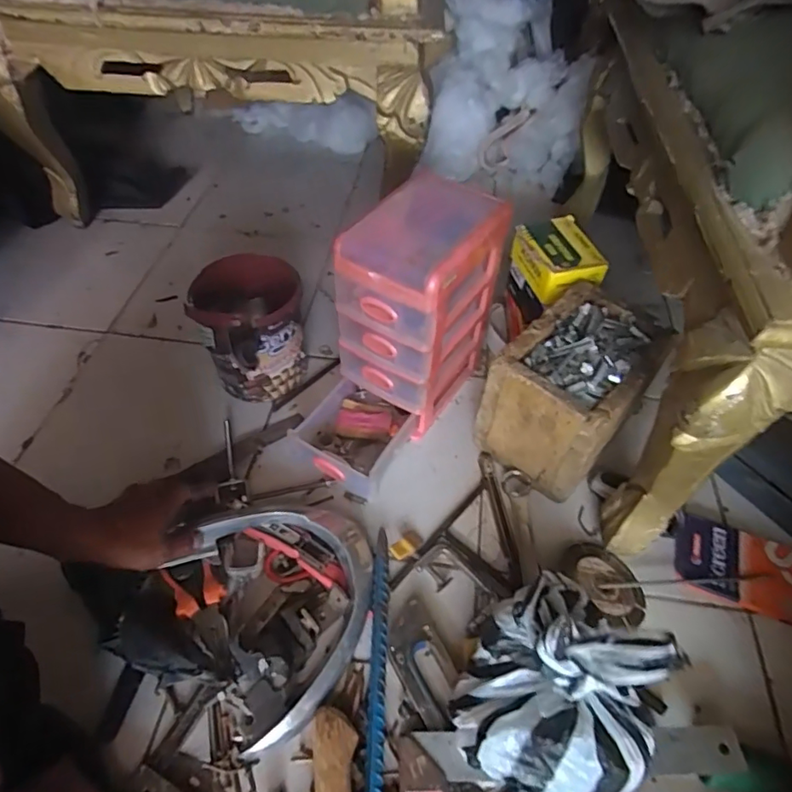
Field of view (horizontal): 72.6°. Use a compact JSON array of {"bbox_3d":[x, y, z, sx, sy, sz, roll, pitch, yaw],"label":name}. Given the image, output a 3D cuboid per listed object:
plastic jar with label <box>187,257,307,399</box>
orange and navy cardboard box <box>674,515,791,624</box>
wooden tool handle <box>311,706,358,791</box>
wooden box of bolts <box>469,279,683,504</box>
[{"bbox_3d":[-0.196,-0.090,0.743,0.134,0.150,0.129,1,51,-1],"label":"plastic jar with label"},{"bbox_3d":[0.398,0.196,0.612,0.149,0.019,0.094,18,53,12],"label":"orange and navy cardboard box"},{"bbox_3d":[-0.050,0.334,0.448,0.036,0.023,0.139,-6,35,-7],"label":"wooden tool handle"},{"bbox_3d":[0.216,-0.003,0.670,0.137,0.170,0.189,36,59,24],"label":"wooden box of bolts"}]

